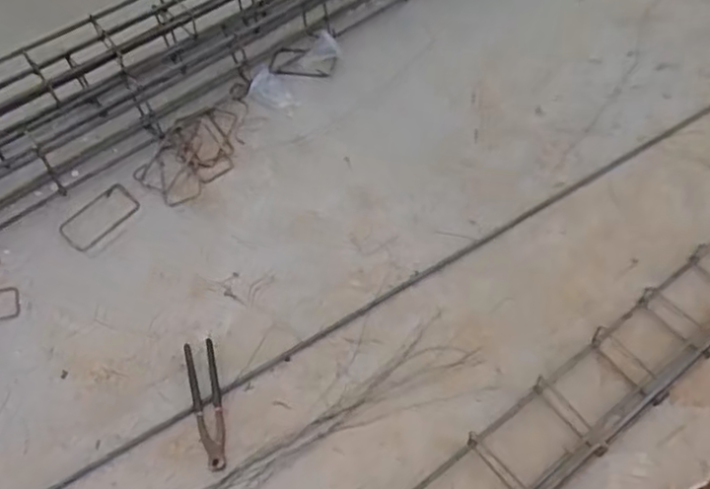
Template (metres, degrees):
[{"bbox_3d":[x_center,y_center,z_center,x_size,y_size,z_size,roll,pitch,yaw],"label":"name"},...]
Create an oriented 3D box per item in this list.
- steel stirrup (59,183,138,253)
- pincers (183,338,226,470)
[{"bbox_3d":[-0.529,-0.056,1.379,0.096,0.012,0.161,37,66,23],"label":"steel stirrup"},{"bbox_3d":[-0.253,0.268,1.136,0.051,0.018,0.228,-15,58,-7],"label":"pincers"}]

